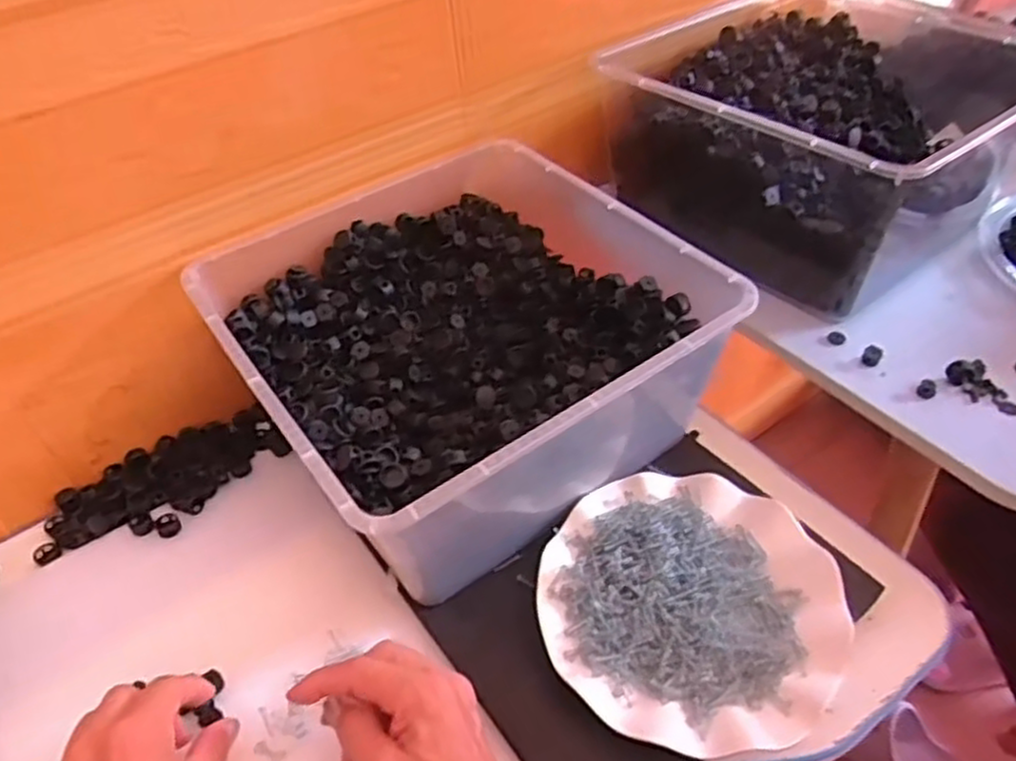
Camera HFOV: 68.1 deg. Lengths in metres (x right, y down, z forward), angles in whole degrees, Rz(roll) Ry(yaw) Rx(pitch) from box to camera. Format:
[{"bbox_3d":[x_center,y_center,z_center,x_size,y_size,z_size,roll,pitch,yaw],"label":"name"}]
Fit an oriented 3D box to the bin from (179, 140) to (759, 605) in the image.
[{"bbox_3d":[-0.033,-0.015,0.565,0.295,0.149,0.296,-31,50,-23],"label":"bin"}]

